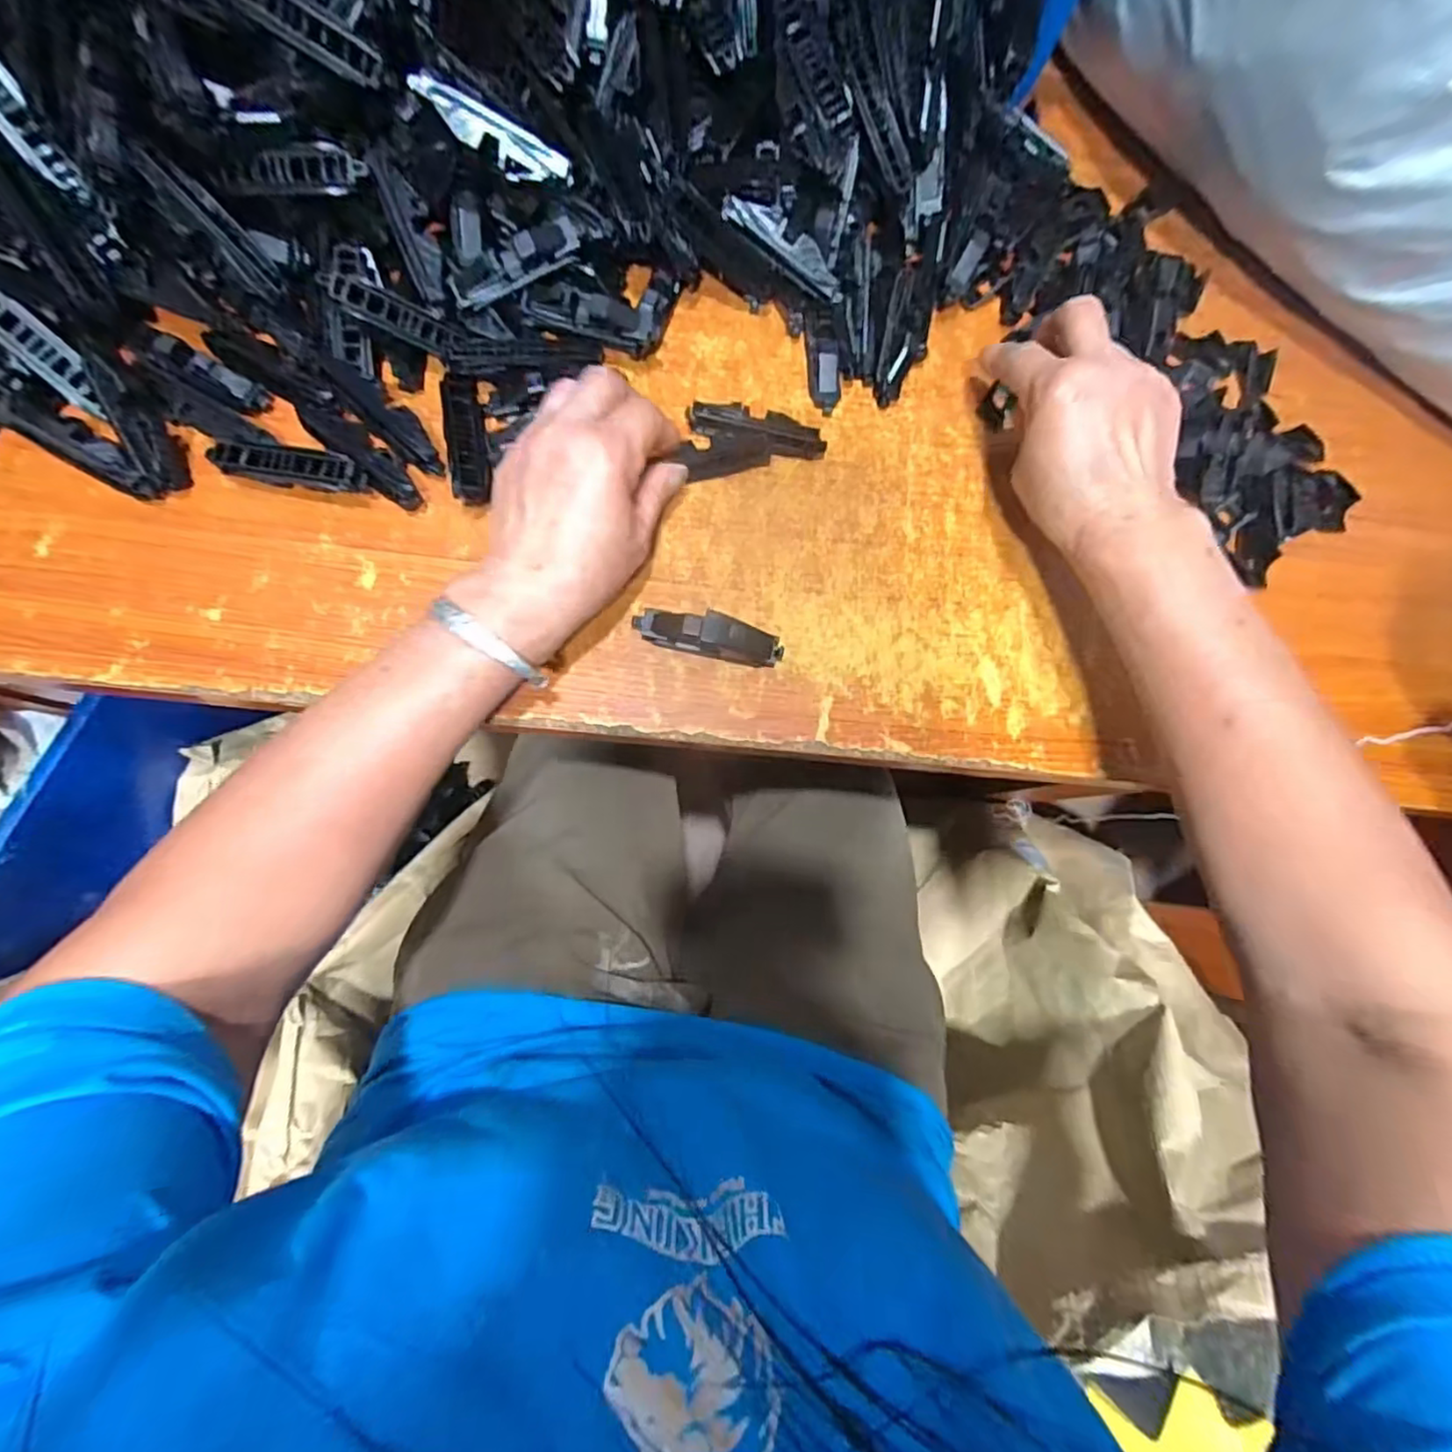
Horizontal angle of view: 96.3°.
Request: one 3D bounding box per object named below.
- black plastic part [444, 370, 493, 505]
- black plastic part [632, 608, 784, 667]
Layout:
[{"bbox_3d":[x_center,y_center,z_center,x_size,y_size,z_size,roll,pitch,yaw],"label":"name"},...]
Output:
[{"bbox_3d":[-0.141,-0.156,0.356,0.019,0.015,0.073,-8,81,-7],"label":"black plastic part"},{"bbox_3d":[-0.009,-0.049,0.355,0.081,0.023,0.020,13,79,-4],"label":"black plastic part"}]

